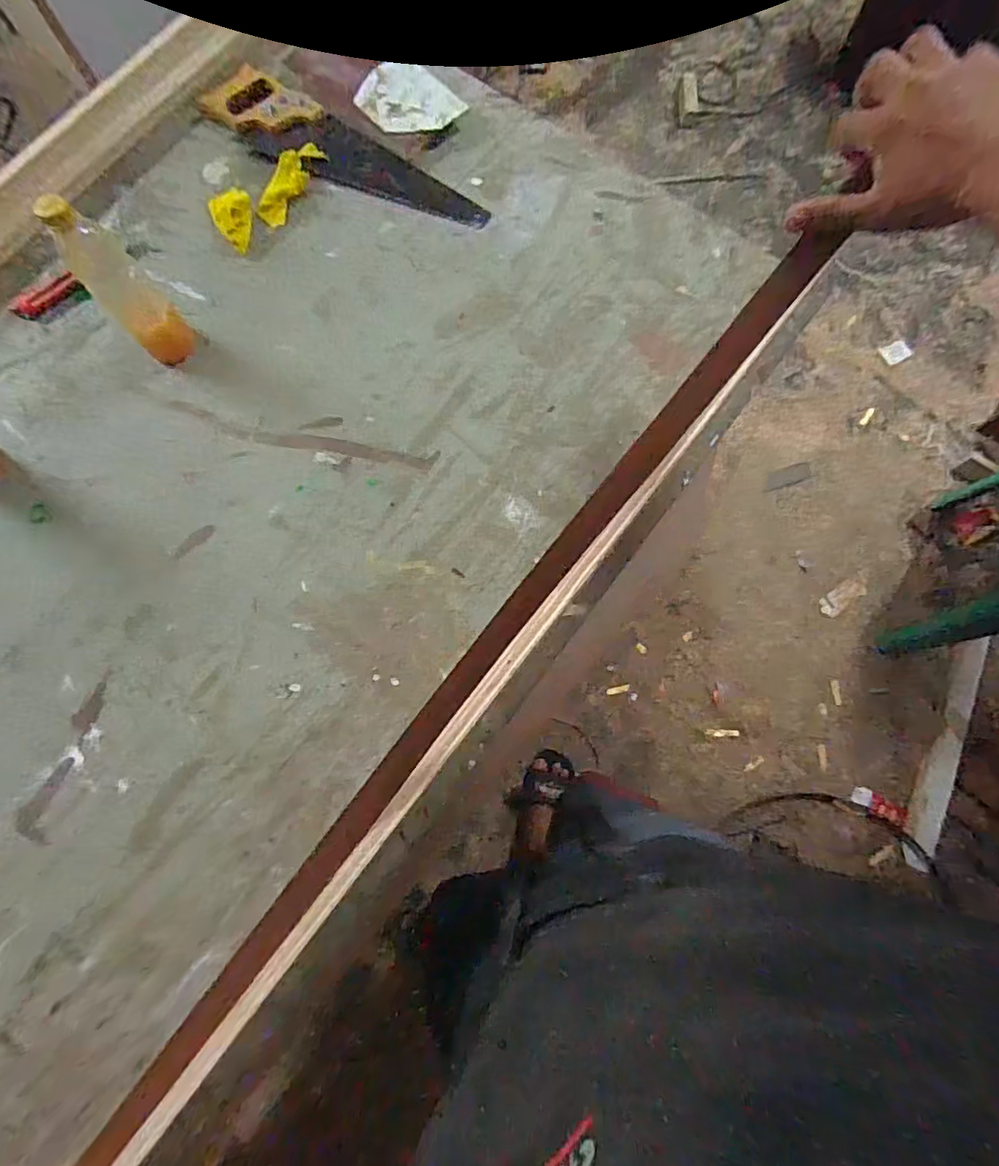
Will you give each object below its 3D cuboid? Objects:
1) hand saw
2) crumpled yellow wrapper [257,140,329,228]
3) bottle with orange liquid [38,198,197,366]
[{"bbox_3d":[-0.214,-0.560,0.740,0.413,0.025,0.101,34,80,8],"label":"hand saw"},{"bbox_3d":[-0.276,-0.520,0.732,0.050,0.018,0.120,29,79,7],"label":"crumpled yellow wrapper"},{"bbox_3d":[-0.396,-0.312,0.600,0.054,0.190,0.062,44,81,10],"label":"bottle with orange liquid"}]

